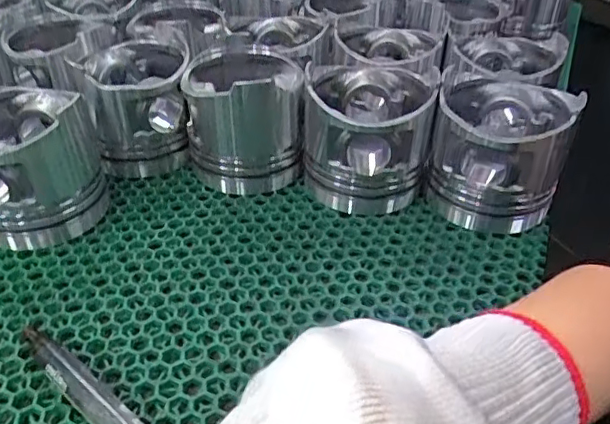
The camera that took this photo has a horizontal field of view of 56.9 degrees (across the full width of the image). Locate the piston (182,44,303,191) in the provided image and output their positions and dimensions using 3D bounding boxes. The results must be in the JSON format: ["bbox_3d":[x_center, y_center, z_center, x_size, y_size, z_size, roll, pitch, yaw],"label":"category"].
[{"bbox_3d":[-0.044,-0.074,0.432,0.083,0.086,0.080,1,38,0],"label":"piston"}]

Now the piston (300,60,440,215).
[{"bbox_3d":[0.046,-0.058,0.416,0.091,0.085,0.091,1,38,0],"label":"piston"}]

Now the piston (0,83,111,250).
[{"bbox_3d":[-0.187,-0.037,0.380,0.085,0.089,0.085,-20,43,-24],"label":"piston"}]

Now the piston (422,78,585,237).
[{"bbox_3d":[0.135,-0.045,0.403,0.088,0.086,0.091,10,39,11],"label":"piston"}]

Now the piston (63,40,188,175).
[{"bbox_3d":[-0.132,-0.086,0.451,0.084,0.081,0.089,-2,38,-3],"label":"piston"}]

